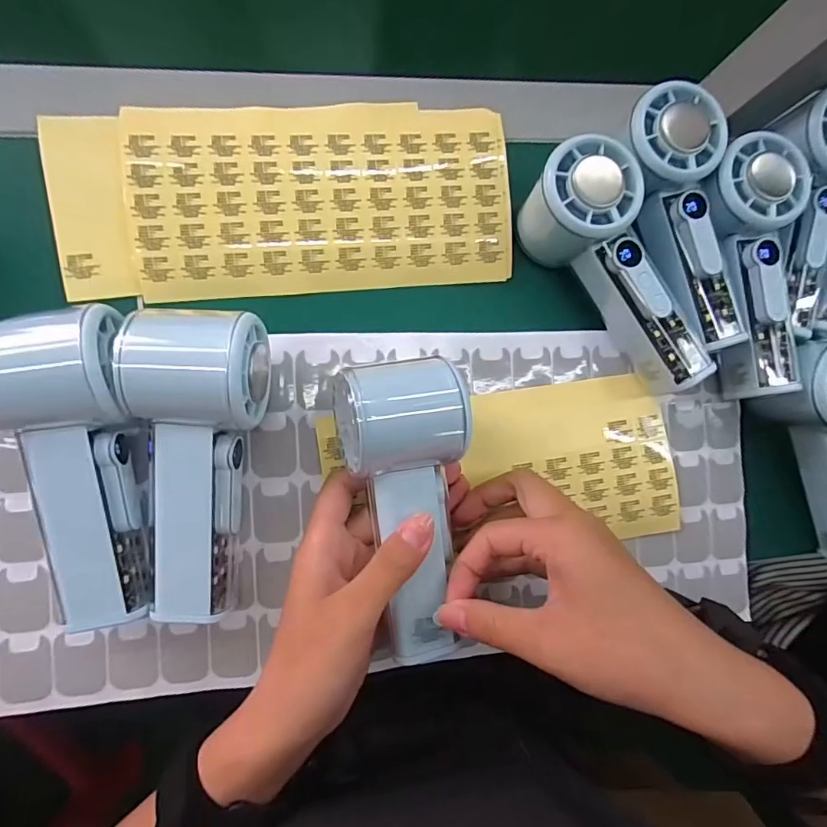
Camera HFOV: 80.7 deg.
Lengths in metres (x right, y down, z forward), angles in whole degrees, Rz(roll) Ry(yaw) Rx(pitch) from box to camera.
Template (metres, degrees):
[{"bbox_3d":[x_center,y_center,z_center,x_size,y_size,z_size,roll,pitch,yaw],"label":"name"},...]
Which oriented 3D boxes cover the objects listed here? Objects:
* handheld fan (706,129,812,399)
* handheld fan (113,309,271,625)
[{"bbox_3d":[0.206,-0.087,0.298,0.057,0.041,0.152,-6,89,-8],"label":"handheld fan"},{"bbox_3d":[-0.113,0.024,0.254,0.061,0.060,0.153,4,101,-8],"label":"handheld fan"}]

